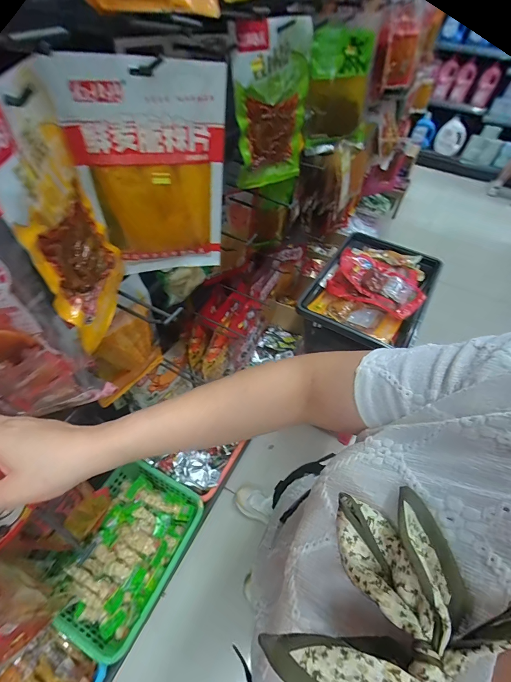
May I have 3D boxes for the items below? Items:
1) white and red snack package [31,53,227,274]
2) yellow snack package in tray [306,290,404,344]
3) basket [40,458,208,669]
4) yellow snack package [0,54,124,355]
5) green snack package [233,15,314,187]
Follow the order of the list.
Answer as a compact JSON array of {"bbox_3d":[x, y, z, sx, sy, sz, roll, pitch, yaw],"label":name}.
[{"bbox_3d":[-0.118,-0.203,0.406,0.173,0.246,0.017,-18,52,-13],"label":"white and red snack package"},{"bbox_3d":[0.274,-0.076,0.874,0.238,0.040,0.077,27,56,22],"label":"yellow snack package in tray"},{"bbox_3d":[-0.368,0.576,0.890,0.295,0.101,0.401,21,53,18],"label":"basket"},{"bbox_3d":[-0.195,-0.123,0.330,0.019,0.235,0.170,-5,50,-3],"label":"yellow snack package"},{"bbox_3d":[0.036,-0.416,0.571,0.162,0.238,0.028,-35,56,-24],"label":"green snack package"}]

